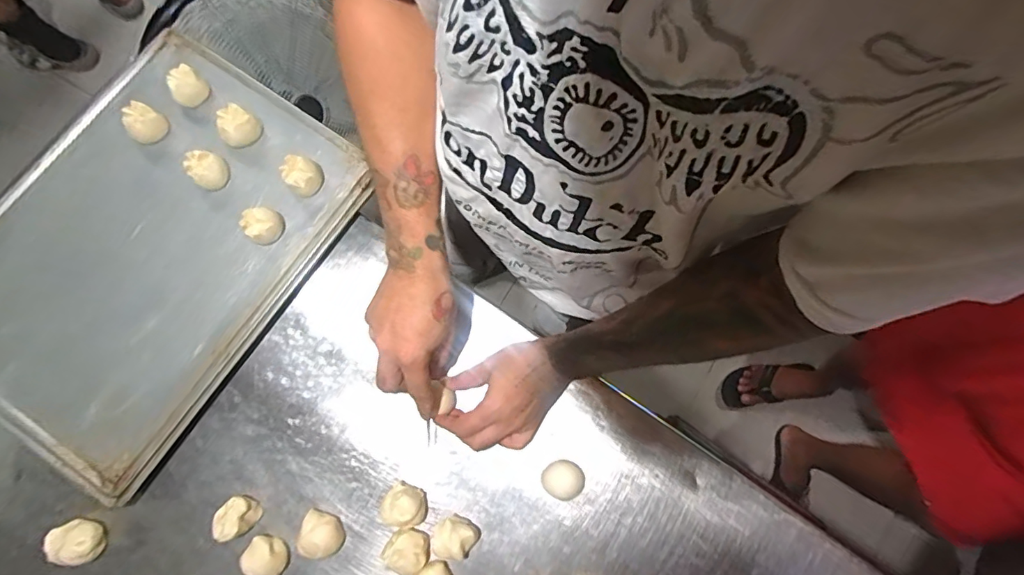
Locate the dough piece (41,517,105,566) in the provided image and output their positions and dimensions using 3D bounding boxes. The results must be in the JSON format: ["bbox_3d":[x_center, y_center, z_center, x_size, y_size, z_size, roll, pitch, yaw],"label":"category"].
[{"bbox_3d":[-0.446,0.262,0.507,0.044,0.036,0.043,0,79,0],"label":"dough piece"}]

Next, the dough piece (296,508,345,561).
[{"bbox_3d":[-0.200,0.262,0.513,0.044,0.026,0.043,0,79,0],"label":"dough piece"}]

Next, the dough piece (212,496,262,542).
[{"bbox_3d":[-0.289,0.241,0.514,0.037,0.036,0.037,0,79,0],"label":"dough piece"}]

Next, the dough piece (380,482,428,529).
[{"bbox_3d":[-0.115,0.230,0.518,0.046,0.033,0.040,-4,80,-1],"label":"dough piece"}]

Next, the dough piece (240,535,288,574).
[{"bbox_3d":[-0.255,0.279,0.509,0.041,0.032,0.035,35,81,6],"label":"dough piece"}]

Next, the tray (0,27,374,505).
[{"bbox_3d":[-0.419,-0.049,0.561,0.337,0.043,0.463,34,81,6],"label":"tray"}]

